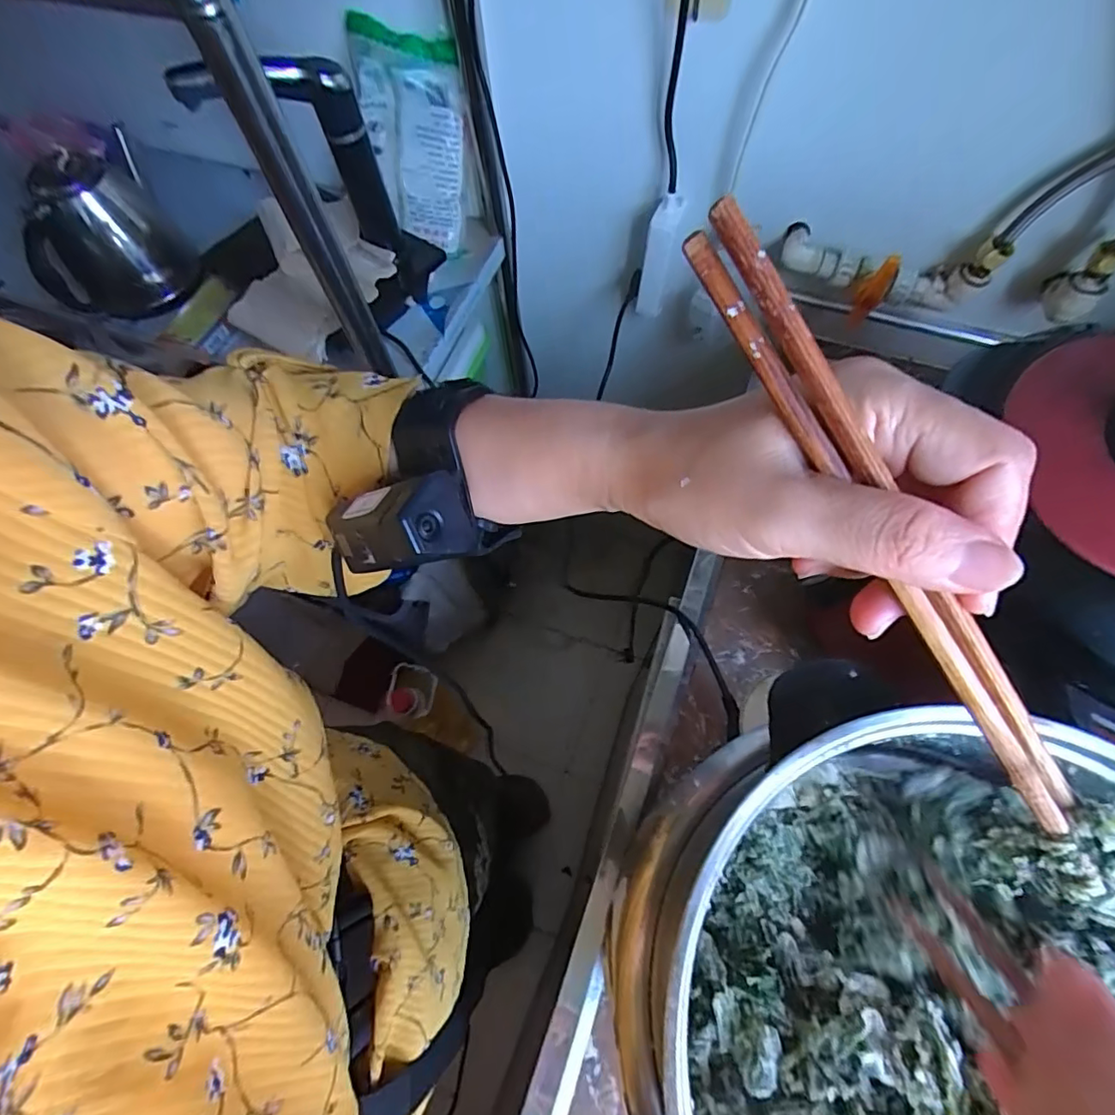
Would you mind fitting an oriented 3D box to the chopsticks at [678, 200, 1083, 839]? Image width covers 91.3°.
[{"bbox_3d":[0.095,-0.003,0.150,0.013,0.015,0.199,-37,99,-13],"label":"chopsticks"}]

